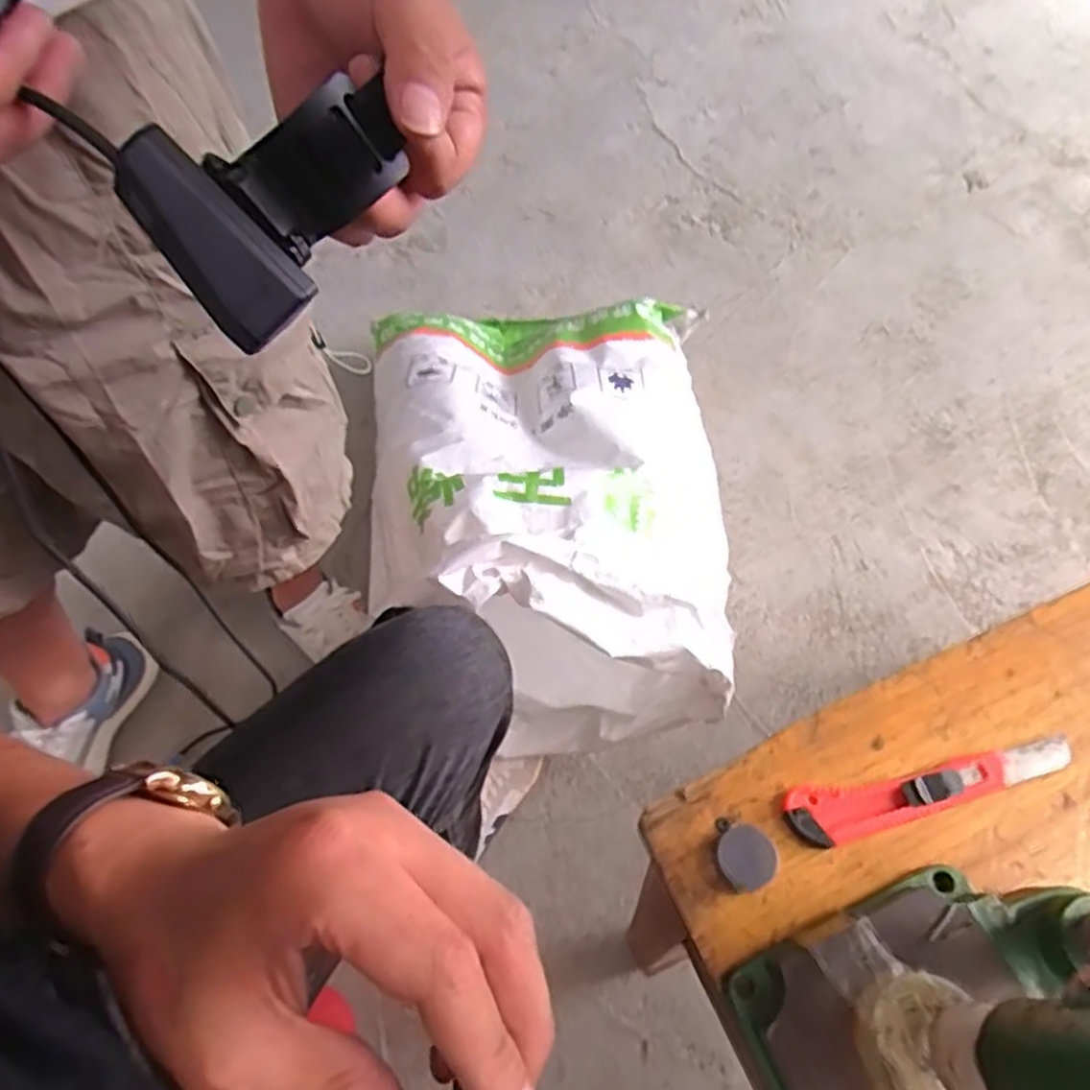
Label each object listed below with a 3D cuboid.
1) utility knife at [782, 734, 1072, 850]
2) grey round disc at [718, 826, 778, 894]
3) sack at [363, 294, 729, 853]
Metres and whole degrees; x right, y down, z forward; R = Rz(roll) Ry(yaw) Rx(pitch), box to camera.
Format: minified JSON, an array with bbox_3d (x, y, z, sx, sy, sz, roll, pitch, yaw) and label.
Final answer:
[{"bbox_3d":[0.223,0.139,0.440,0.171,0.013,0.032,-13,61,-7],"label":"utility knife"},{"bbox_3d":[0.112,0.174,0.422,0.030,0.015,0.031,0,61,0],"label":"grey round disc"},{"bbox_3d":[0.017,-0.102,0.917,0.419,0.310,0.712,-2,61,-1],"label":"sack"}]

